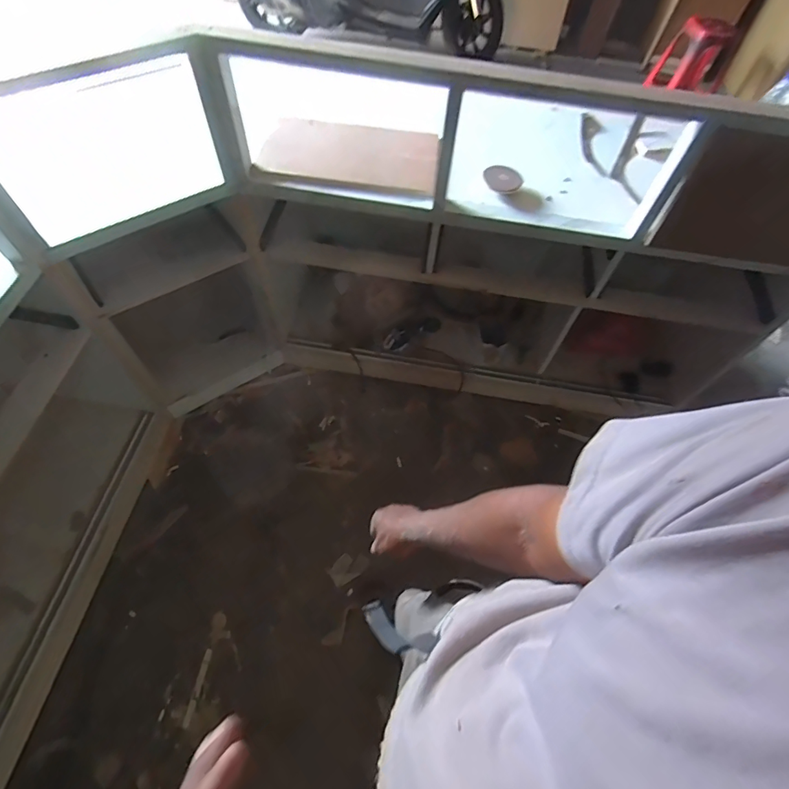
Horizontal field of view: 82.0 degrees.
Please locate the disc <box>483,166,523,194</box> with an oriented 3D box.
[{"bbox_3d":[0.259,-0.510,1.072,0.094,0.020,0.083,14,63,18],"label":"disc"}]

